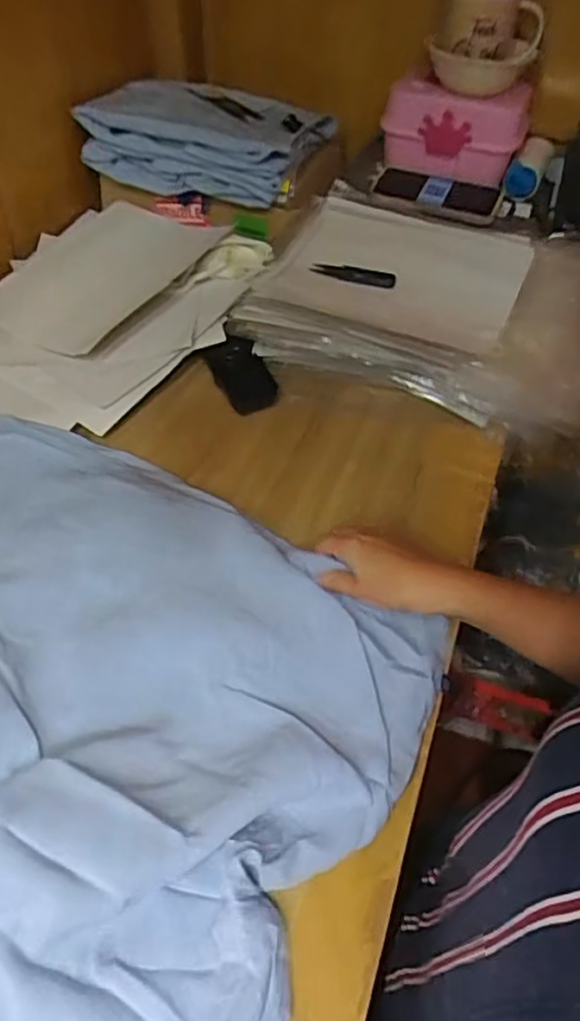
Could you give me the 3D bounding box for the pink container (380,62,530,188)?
[{"bbox_3d":[0.207,-0.487,0.818,0.170,0.090,0.098,15,52,9],"label":"pink container"}]

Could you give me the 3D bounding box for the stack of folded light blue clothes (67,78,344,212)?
[{"bbox_3d":[-0.100,-0.477,0.823,0.266,0.072,0.195,15,51,10],"label":"stack of folded light blue clothes"}]

